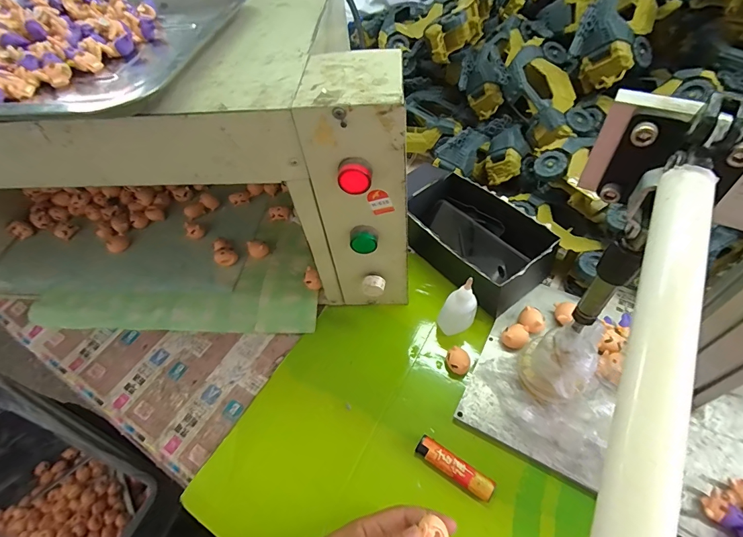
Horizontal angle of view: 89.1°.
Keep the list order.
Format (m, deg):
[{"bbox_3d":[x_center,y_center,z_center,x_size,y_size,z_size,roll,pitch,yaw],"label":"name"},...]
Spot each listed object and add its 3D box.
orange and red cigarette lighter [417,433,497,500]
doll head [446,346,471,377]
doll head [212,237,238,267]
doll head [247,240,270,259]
[{"bbox_3d":[0.084,0.200,0.381,0.080,0.011,0.021,26,58,22],"label":"orange and red cigarette lighter"},{"bbox_3d":[0.100,0.109,0.437,0.028,0.021,0.028,-4,54,6],"label":"doll head"},{"bbox_3d":[-0.213,-0.022,0.544,0.028,0.022,0.041,-33,56,-15],"label":"doll head"},{"bbox_3d":[-0.162,-0.028,0.541,0.026,0.017,0.028,-4,54,6],"label":"doll head"}]

